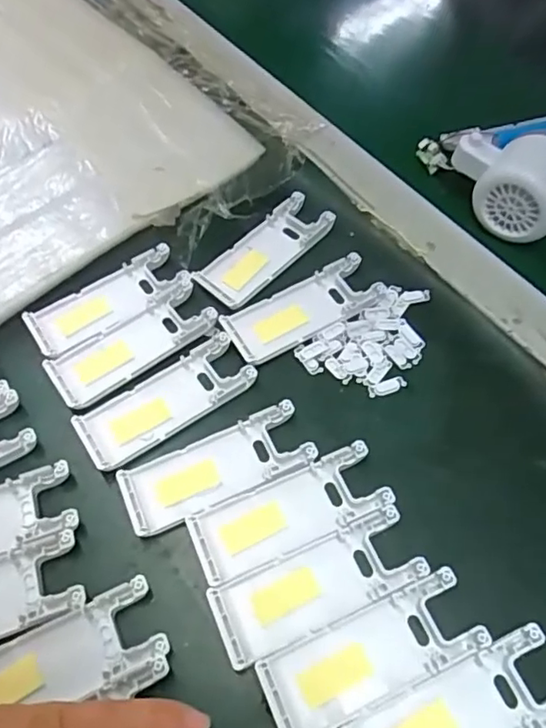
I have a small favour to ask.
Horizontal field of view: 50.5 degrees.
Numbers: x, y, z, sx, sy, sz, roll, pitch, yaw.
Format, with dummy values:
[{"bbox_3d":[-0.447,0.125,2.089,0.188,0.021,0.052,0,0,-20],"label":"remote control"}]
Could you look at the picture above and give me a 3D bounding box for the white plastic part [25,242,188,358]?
[{"bbox_3d":[-0.108,-0.040,0.381,0.102,0.012,0.039,-30,63,-17],"label":"white plastic part"}]

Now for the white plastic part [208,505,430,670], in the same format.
[{"bbox_3d":[0.022,0.110,0.290,0.103,0.008,0.039,-21,61,-12],"label":"white plastic part"}]

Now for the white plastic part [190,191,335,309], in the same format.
[{"bbox_3d":[-0.006,-0.079,0.404,0.041,0.013,0.101,38,66,20],"label":"white plastic part"}]

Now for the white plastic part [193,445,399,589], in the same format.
[{"bbox_3d":[0.009,0.079,0.308,0.102,0.010,0.039,-21,61,-12],"label":"white plastic part"}]

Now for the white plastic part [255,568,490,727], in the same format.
[{"bbox_3d":[0.047,0.137,0.273,0.103,0.008,0.039,-21,61,-12],"label":"white plastic part"}]

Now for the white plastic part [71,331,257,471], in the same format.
[{"bbox_3d":[-0.064,0.022,0.345,0.103,0.011,0.039,-32,64,-17],"label":"white plastic part"}]

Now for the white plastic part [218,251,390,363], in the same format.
[{"bbox_3d":[0.020,-0.036,0.374,0.103,0.007,0.042,-27,62,-15],"label":"white plastic part"}]

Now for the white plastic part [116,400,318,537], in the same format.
[{"bbox_3d":[-0.030,0.058,0.322,0.103,0.008,0.039,-21,61,-12],"label":"white plastic part"}]

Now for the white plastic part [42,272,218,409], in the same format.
[{"bbox_3d":[-0.087,-0.014,0.364,0.104,0.013,0.042,-33,64,-18],"label":"white plastic part"}]

